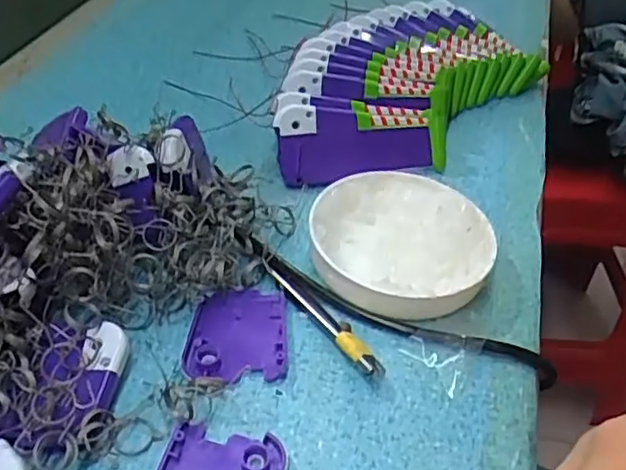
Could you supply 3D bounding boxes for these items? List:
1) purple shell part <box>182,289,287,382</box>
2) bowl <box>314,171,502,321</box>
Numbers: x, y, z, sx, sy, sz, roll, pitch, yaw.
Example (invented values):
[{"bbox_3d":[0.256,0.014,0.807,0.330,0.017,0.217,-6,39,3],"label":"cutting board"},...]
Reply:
[{"bbox_3d":[-0.040,0.050,0.341,0.051,0.007,0.059,0,43,-4],"label":"purple shell part"},{"bbox_3d":[0.052,0.005,0.379,0.102,0.028,0.103,2,43,-2],"label":"bowl"}]

